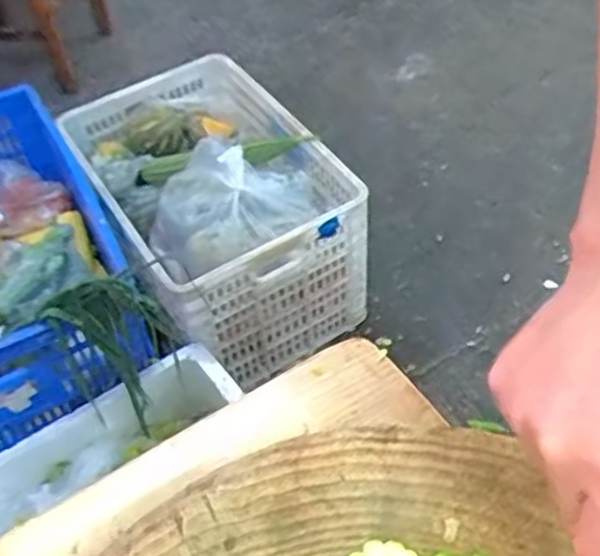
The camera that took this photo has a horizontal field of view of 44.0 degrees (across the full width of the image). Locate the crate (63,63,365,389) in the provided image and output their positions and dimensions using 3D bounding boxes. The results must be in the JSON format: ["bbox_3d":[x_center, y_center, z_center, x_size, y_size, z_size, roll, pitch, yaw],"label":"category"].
[{"bbox_3d":[-0.153,-0.136,1.473,0.418,0.384,0.529,-25,53,-14],"label":"crate"}]

